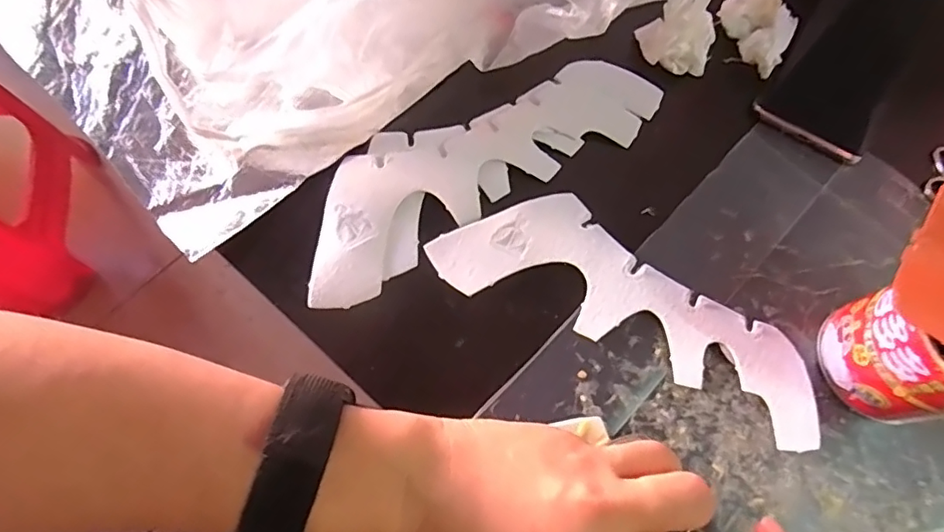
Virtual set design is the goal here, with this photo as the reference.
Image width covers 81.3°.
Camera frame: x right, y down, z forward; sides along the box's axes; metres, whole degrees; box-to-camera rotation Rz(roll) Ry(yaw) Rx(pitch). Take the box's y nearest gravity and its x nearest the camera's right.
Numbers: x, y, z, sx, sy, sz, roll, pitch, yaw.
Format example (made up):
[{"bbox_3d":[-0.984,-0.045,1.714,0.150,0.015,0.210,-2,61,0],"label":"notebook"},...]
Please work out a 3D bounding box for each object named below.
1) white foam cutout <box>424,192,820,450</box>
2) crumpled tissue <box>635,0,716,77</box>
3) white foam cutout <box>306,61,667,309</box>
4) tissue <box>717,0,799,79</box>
[{"bbox_3d":[0.085,0.021,0.297,0.209,0.007,0.075,30,70,9],"label":"white foam cutout"},{"bbox_3d":[0.132,-0.148,0.348,0.043,0.036,0.038,-5,68,-4],"label":"crumpled tissue"},{"bbox_3d":[0.002,-0.065,0.327,0.236,0.005,0.077,-31,72,-14],"label":"white foam cutout"},{"bbox_3d":[0.190,-0.154,0.362,0.036,0.021,0.060,-11,69,-7],"label":"tissue"}]

